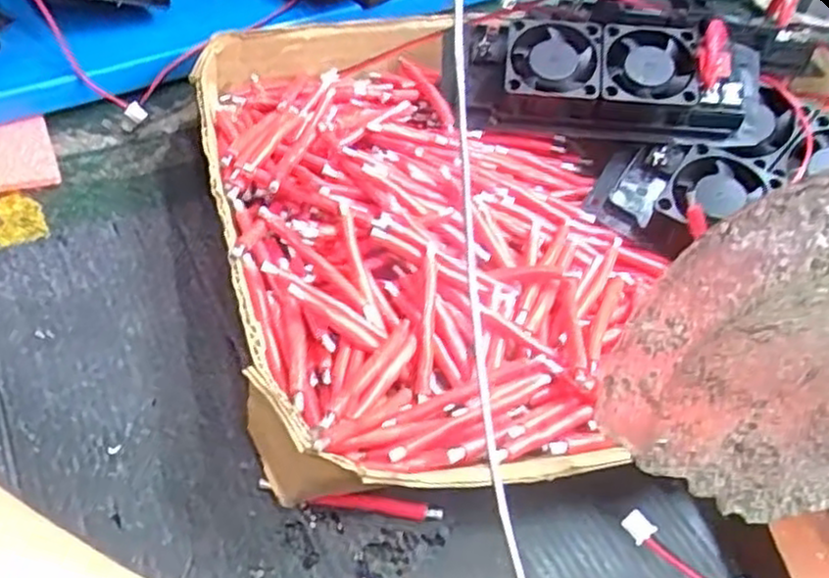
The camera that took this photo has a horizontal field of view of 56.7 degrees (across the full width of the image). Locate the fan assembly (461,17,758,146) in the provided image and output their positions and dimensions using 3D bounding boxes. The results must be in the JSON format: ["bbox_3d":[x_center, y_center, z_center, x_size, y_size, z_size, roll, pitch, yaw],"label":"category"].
[{"bbox_3d":[0.081,-0.094,0.340,0.133,0.044,0.060,10,48,3],"label":"fan assembly"}]

